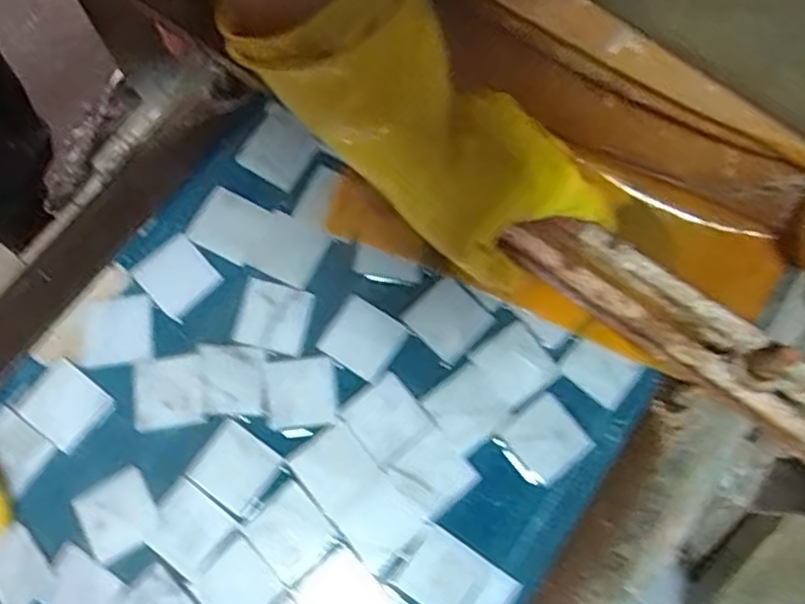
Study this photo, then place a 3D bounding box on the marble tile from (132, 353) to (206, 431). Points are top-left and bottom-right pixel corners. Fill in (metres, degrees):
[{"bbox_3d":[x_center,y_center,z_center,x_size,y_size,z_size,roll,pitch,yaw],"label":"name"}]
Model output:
[{"bbox_3d":[-0.163,0.063,0.505,0.049,0.005,0.048,-8,74,-5],"label":"marble tile"}]

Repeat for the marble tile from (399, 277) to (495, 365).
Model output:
[{"bbox_3d":[0.033,0.013,0.528,0.051,0.004,0.048,44,77,10],"label":"marble tile"}]

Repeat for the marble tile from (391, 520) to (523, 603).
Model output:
[{"bbox_3d":[0.037,0.188,0.480,0.072,0.004,0.047,34,75,8],"label":"marble tile"}]

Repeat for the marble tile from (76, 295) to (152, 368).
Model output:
[{"bbox_3d":[-0.205,0.021,0.518,0.049,0.004,0.049,-5,74,-4],"label":"marble tile"}]

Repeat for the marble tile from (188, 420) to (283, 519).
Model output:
[{"bbox_3d":[-0.115,0.113,0.497,0.049,0.005,0.047,34,75,8],"label":"marble tile"}]

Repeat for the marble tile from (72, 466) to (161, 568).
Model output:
[{"bbox_3d":[-0.190,0.143,0.486,0.048,0.008,0.048,-26,76,-10],"label":"marble tile"}]

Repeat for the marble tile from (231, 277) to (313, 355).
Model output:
[{"bbox_3d":[-0.093,0.011,0.525,0.049,0.004,0.049,13,73,2],"label":"marble tile"}]

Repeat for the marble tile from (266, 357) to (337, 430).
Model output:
[{"bbox_3d":[-0.072,0.063,0.509,0.046,0.004,0.048,-4,74,-3],"label":"marble tile"}]

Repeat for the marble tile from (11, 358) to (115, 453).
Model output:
[{"bbox_3d":[-0.236,0.072,0.505,0.054,0.004,0.047,37,75,8],"label":"marble tile"}]

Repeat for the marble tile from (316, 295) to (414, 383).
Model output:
[{"bbox_3d":[-0.029,0.027,0.523,0.051,0.004,0.048,33,75,7],"label":"marble tile"}]

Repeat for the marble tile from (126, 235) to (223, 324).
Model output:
[{"bbox_3d":[-0.165,-0.019,0.532,0.048,0.005,0.050,-43,80,-13],"label":"marble tile"}]

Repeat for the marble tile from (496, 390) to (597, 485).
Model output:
[{"bbox_3d":[0.101,0.096,0.510,0.047,0.005,0.051,-40,79,-13],"label":"marble tile"}]

